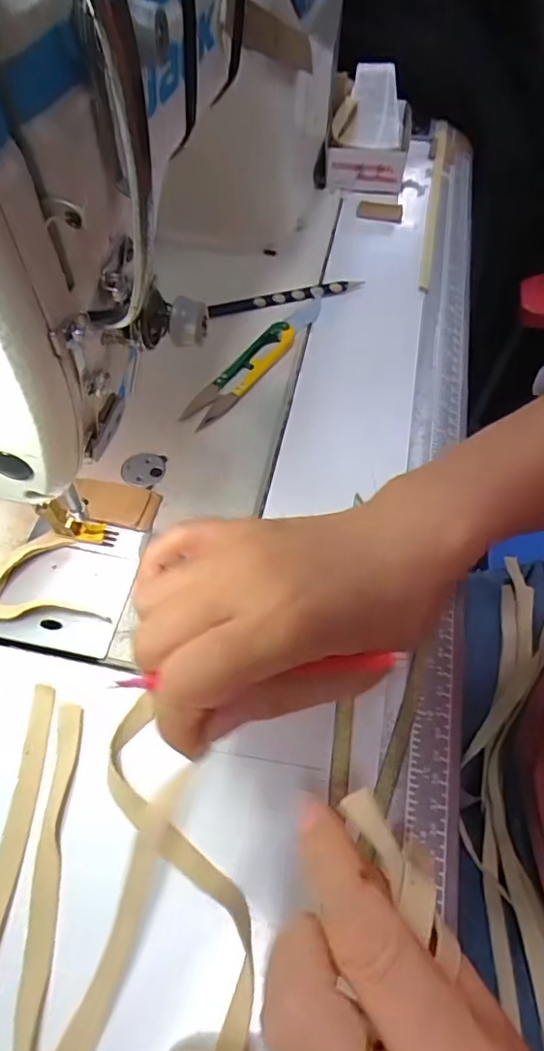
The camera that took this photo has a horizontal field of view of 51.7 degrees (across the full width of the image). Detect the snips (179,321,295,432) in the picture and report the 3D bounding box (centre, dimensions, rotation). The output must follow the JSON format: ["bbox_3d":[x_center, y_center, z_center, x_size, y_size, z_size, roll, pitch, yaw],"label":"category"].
[{"bbox_3d":[-0.020,-0.100,0.363,0.024,0.014,0.097,33,63,19],"label":"snips"}]

